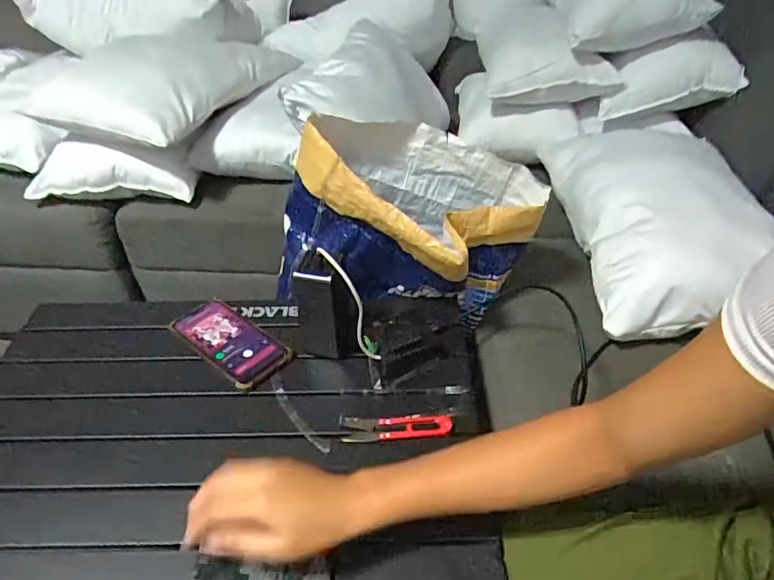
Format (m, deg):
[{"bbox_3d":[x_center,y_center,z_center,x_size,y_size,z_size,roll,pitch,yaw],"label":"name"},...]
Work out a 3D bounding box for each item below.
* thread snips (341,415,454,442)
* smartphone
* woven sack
[{"bbox_3d":[0.010,0.152,0.574,0.120,0.011,0.031,-1,39,1],"label":"thread snips"},{"bbox_3d":[-0.202,0.066,0.672,0.169,0.021,0.078,29,48,32],"label":"smartphone"},{"bbox_3d":[0.033,-0.101,0.724,0.336,0.247,0.220,11,40,15],"label":"woven sack"}]

